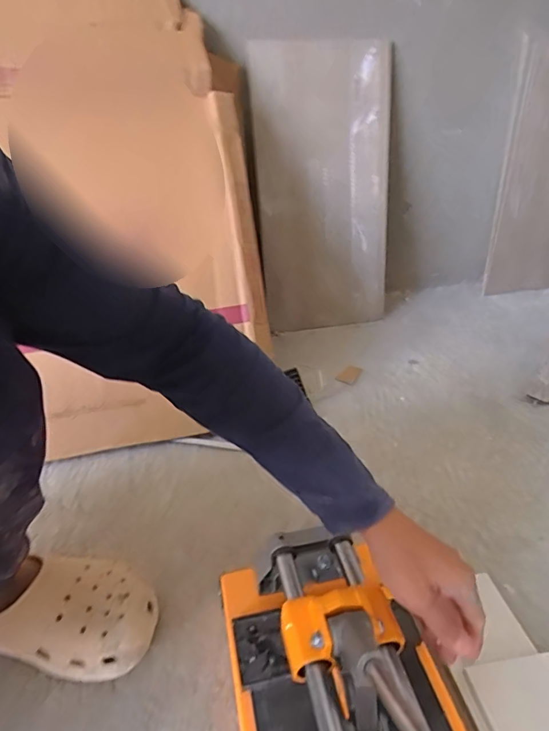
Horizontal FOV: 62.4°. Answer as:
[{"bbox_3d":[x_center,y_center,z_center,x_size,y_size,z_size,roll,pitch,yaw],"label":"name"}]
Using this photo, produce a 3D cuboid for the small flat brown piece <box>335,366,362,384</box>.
[{"bbox_3d":[0.158,0.019,0.962,0.038,0.007,0.071,17,37,23],"label":"small flat brown piece"}]

